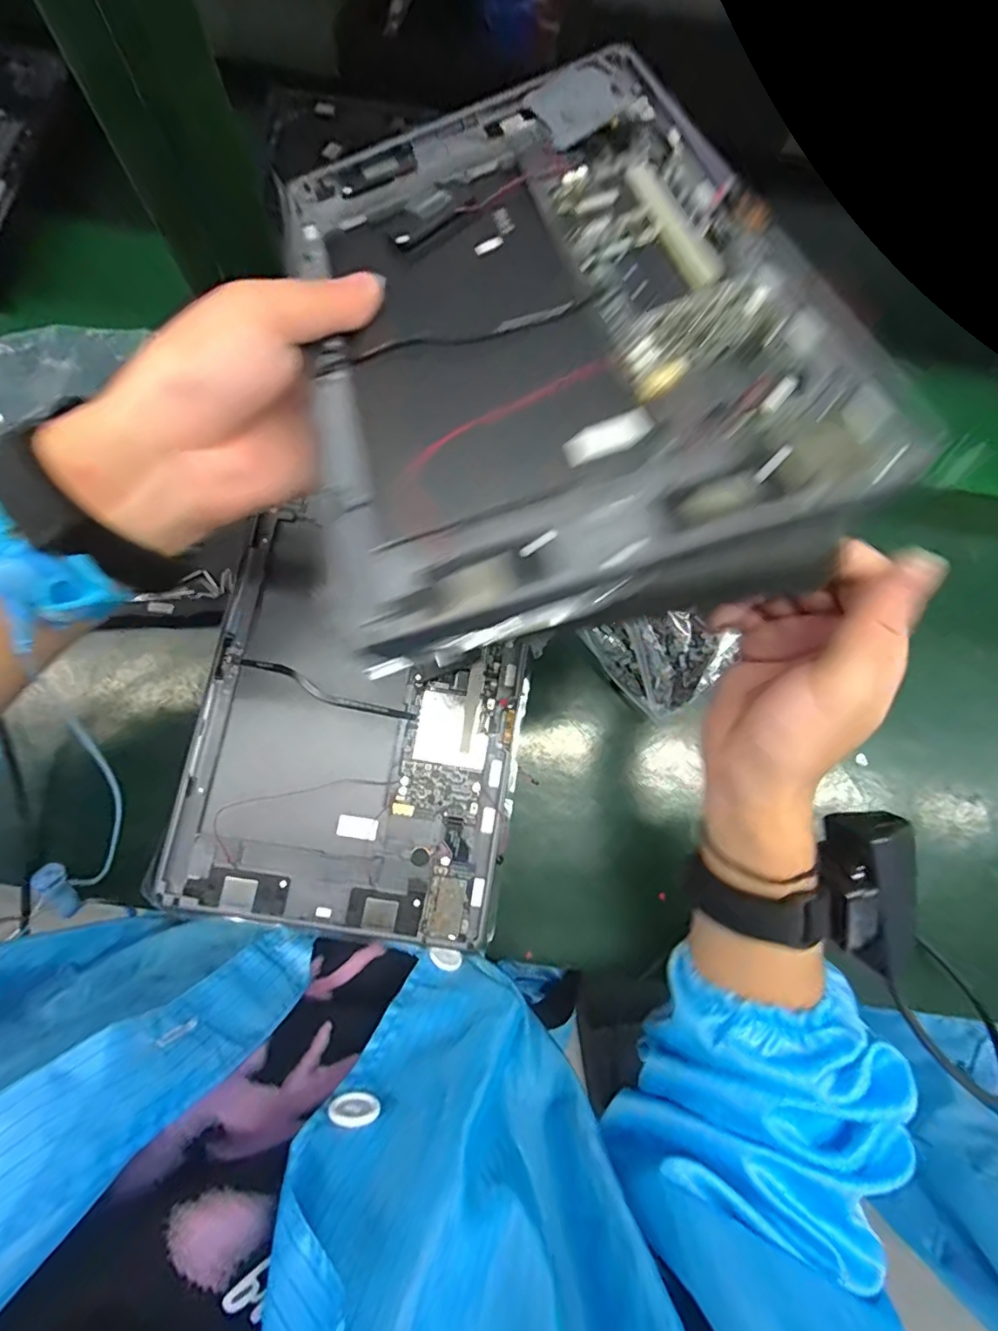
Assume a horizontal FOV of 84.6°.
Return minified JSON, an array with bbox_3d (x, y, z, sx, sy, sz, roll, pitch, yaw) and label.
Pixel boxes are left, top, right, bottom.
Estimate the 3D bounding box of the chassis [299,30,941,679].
[{"bbox_3d":[0.010,-0.134,0.197,0.169,0.022,0.262,-17,66,6],"label":"chassis"}]

